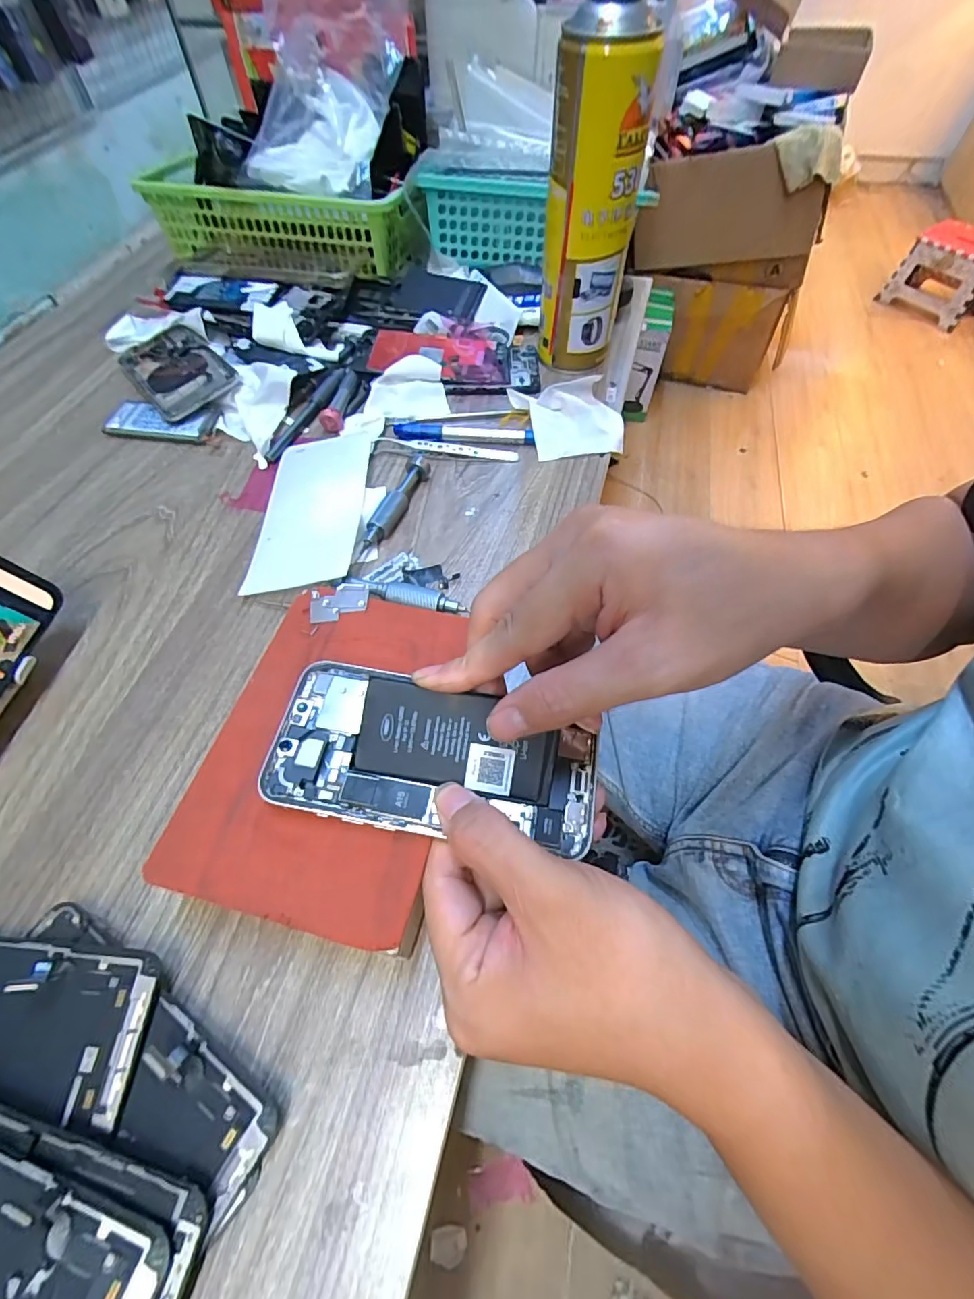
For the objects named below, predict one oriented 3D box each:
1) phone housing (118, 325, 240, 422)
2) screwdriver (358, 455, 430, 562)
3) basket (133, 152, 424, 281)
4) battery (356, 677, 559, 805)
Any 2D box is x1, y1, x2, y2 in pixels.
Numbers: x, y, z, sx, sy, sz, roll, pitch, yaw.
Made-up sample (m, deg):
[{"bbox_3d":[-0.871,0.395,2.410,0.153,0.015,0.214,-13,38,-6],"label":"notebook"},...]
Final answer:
[{"bbox_3d":[-0.278,-0.250,0.461,0.071,0.017,0.137,-35,64,-18],"label":"phone housing"},{"bbox_3d":[-0.066,-0.102,0.369,0.015,0.017,0.090,18,61,12],"label":"screwdriver"},{"bbox_3d":[-0.203,-0.455,0.541,0.290,0.064,0.086,10,59,7],"label":"basket"},{"bbox_3d":[-0.014,0.040,0.231,0.087,0.004,0.041,10,87,3],"label":"battery"}]

